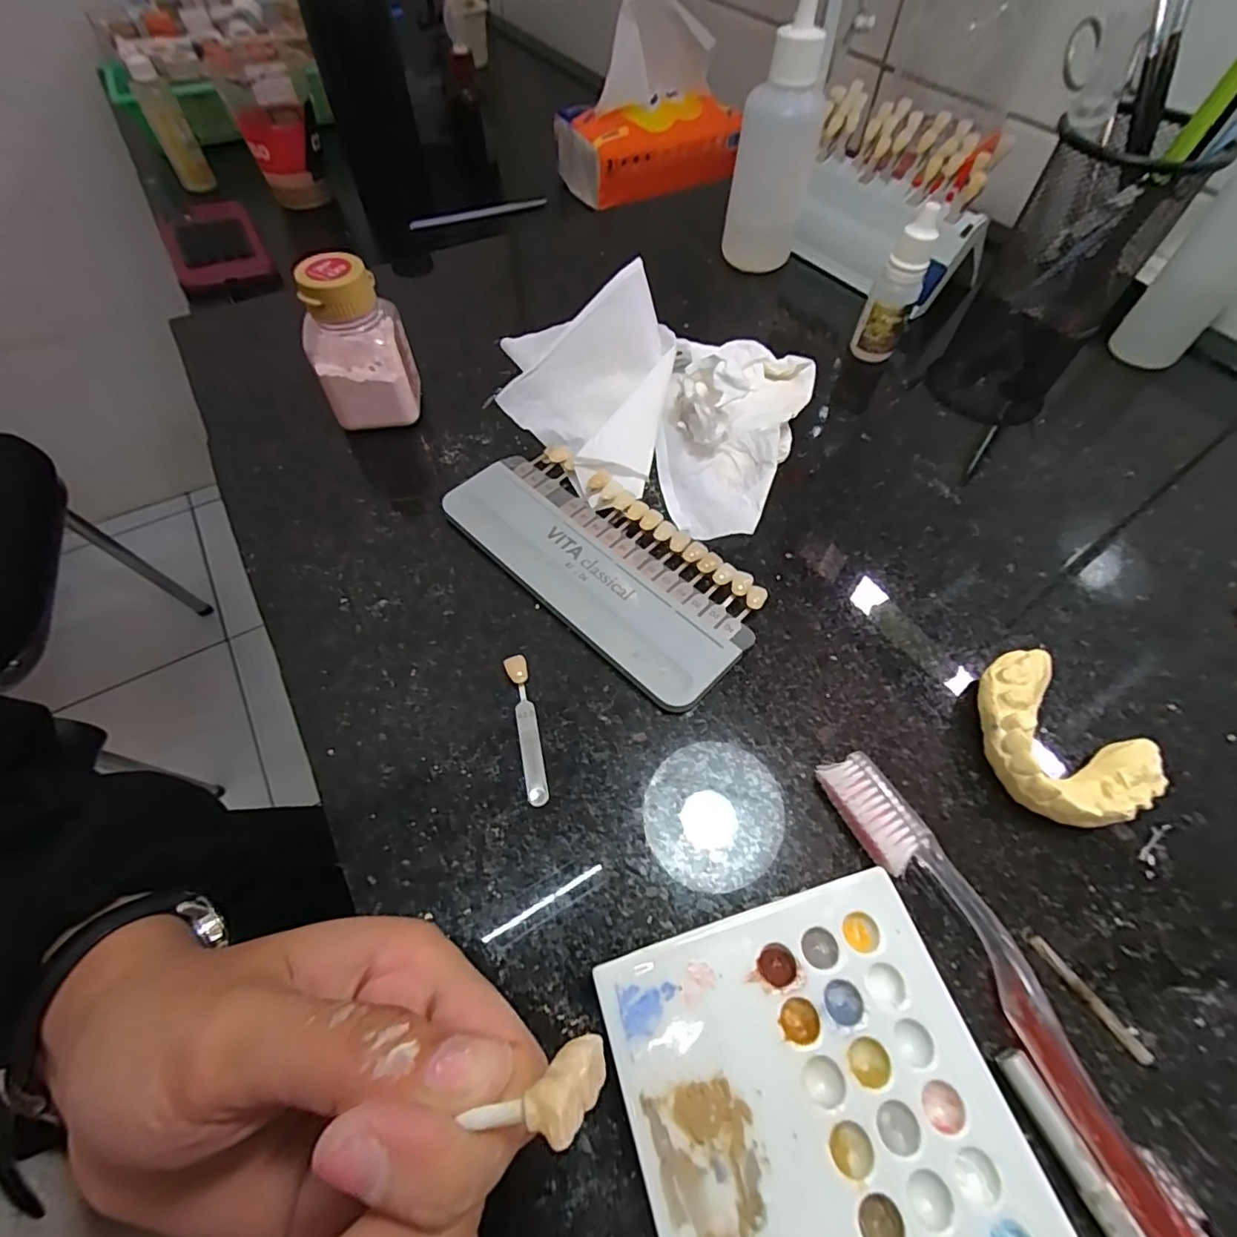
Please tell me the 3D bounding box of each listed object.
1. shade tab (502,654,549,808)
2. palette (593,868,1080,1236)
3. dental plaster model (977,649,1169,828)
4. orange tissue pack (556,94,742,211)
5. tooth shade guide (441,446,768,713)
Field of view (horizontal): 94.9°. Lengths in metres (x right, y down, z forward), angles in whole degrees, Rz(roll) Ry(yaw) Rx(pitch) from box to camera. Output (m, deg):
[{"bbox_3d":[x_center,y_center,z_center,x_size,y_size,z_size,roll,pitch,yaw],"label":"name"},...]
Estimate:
[{"bbox_3d":[-0.034,0.040,0.207,0.008,0.005,0.056,-13,59,-8],"label":"shade tab"},{"bbox_3d":[0.060,0.151,0.132,0.093,0.011,0.151,-15,60,-9],"label":"palette"},{"bbox_3d":[0.153,0.044,0.199,0.050,0.020,0.060,-37,65,-20],"label":"dental plaster model"},{"bbox_3d":[0.035,-0.487,0.582,0.170,0.062,0.085,-23,60,-15],"label":"orange tissue pack"},{"bbox_3d":[-0.007,-0.027,0.248,0.146,0.008,0.065,39,66,21],"label":"tooth shade guide"}]

